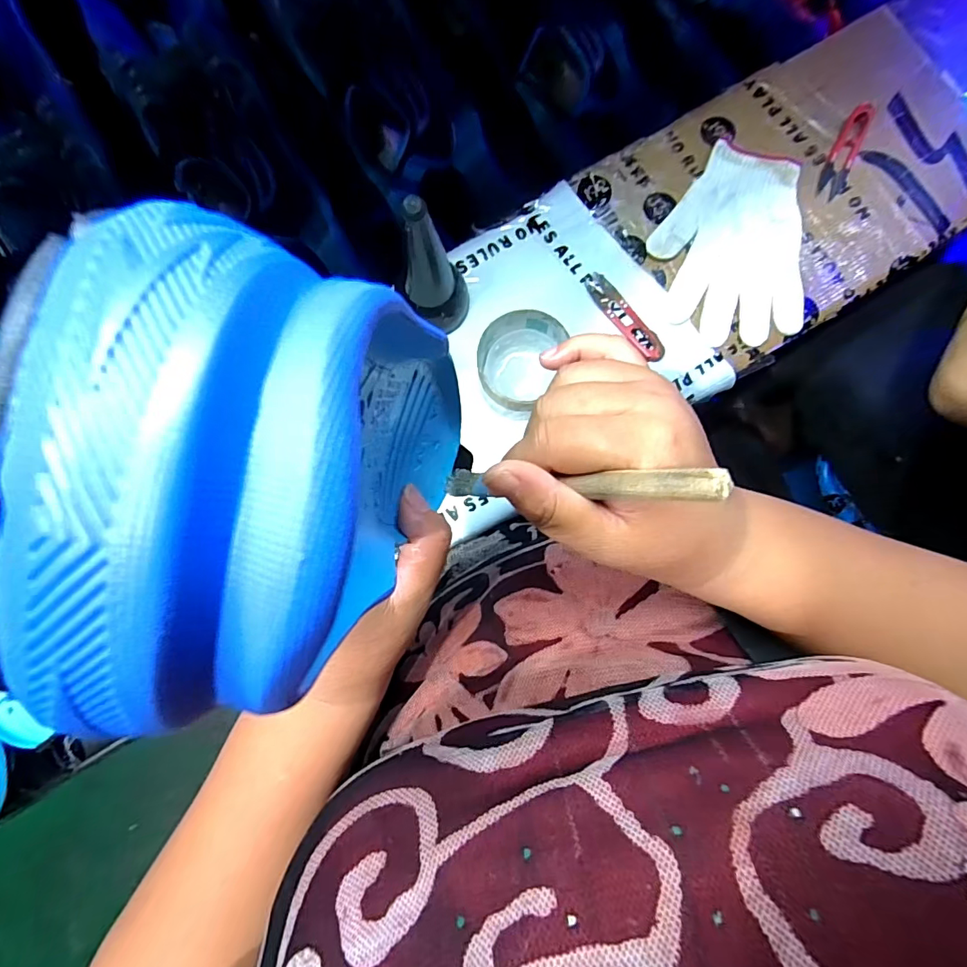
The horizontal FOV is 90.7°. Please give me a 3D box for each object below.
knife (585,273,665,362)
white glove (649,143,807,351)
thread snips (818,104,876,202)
[{"bbox_3d":[0.135,-0.160,0.458,0.022,0.005,0.103,-36,85,-3],"label":"knife"},{"bbox_3d":[0.238,-0.230,0.461,0.142,0.012,0.187,-2,84,0],"label":"white glove"},{"bbox_3d":[0.361,-0.332,0.474,0.026,0.008,0.104,27,85,3],"label":"thread snips"}]

